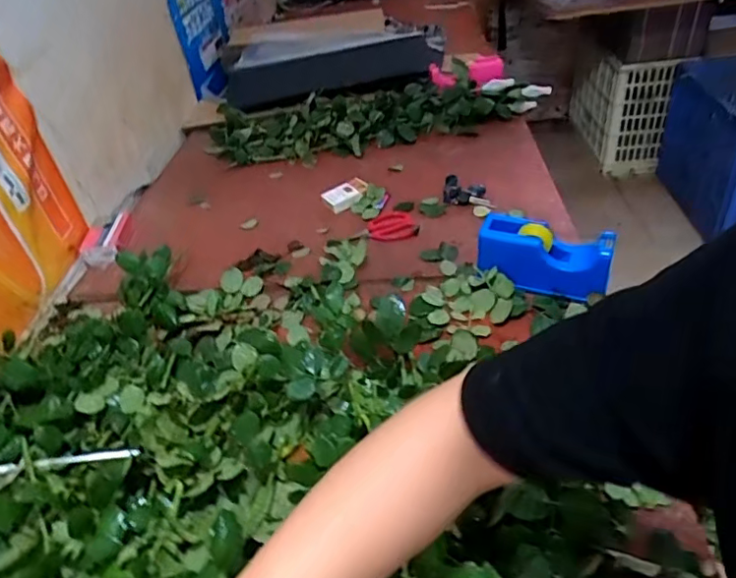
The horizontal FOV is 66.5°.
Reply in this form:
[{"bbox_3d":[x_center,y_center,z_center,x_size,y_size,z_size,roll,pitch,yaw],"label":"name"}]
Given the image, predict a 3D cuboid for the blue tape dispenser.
[{"bbox_3d":[0.270,-0.049,0.864,0.189,0.109,0.052,11,41,23],"label":"blue tape dispenser"}]

